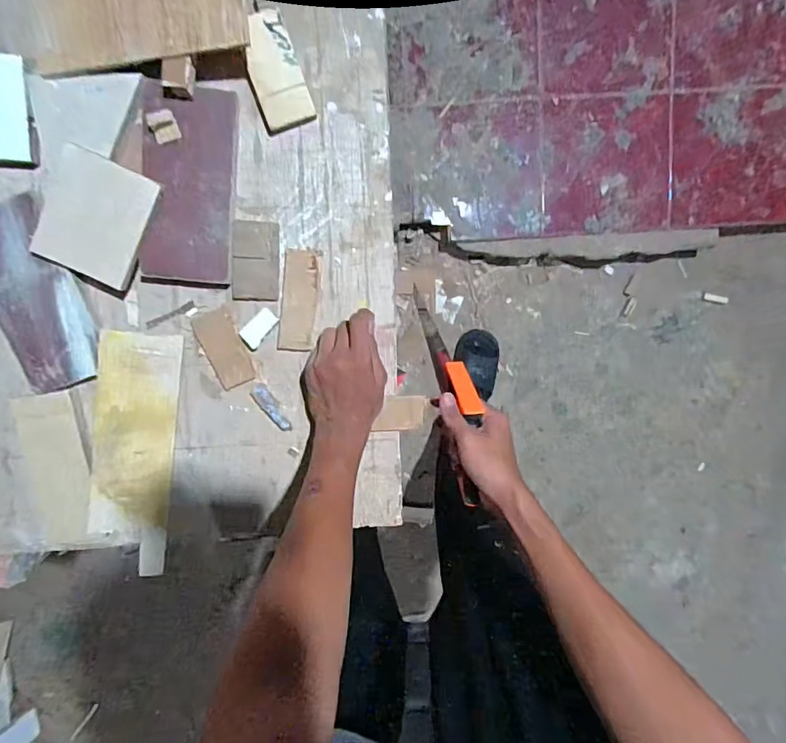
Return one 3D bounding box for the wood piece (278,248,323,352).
[{"bbox_3d":[-0.104,-0.077,0.527,0.039,0.004,0.110,7,99,-4],"label":"wood piece"}]

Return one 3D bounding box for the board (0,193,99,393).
[{"bbox_3d":[-0.376,-0.076,0.498,0.087,0.015,0.191,-18,99,0],"label":"board"}]

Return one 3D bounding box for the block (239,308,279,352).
[{"bbox_3d":[-0.148,-0.047,0.526,0.024,0.016,0.048,41,95,-8],"label":"block"}]

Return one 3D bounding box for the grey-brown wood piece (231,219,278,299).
[{"bbox_3d":[-0.149,-0.120,0.520,0.048,0.004,0.083,1,101,-17],"label":"grey-brown wood piece"}]

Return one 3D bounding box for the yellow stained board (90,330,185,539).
[{"bbox_3d":[-0.285,0.072,0.530,0.078,0.010,0.230,4,103,-31],"label":"yellow stained board"}]

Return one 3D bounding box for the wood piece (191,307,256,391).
[{"bbox_3d":[-0.188,-0.025,0.534,0.041,0.005,0.085,-24,99,1],"label":"wood piece"}]

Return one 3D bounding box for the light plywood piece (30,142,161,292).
[{"bbox_3d":[-0.299,-0.154,0.479,0.100,0.006,0.114,25,99,-3],"label":"light plywood piece"}]

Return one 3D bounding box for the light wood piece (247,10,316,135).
[{"bbox_3d":[-0.123,-0.307,0.491,0.051,0.018,0.106,-19,99,0],"label":"light wood piece"}]

